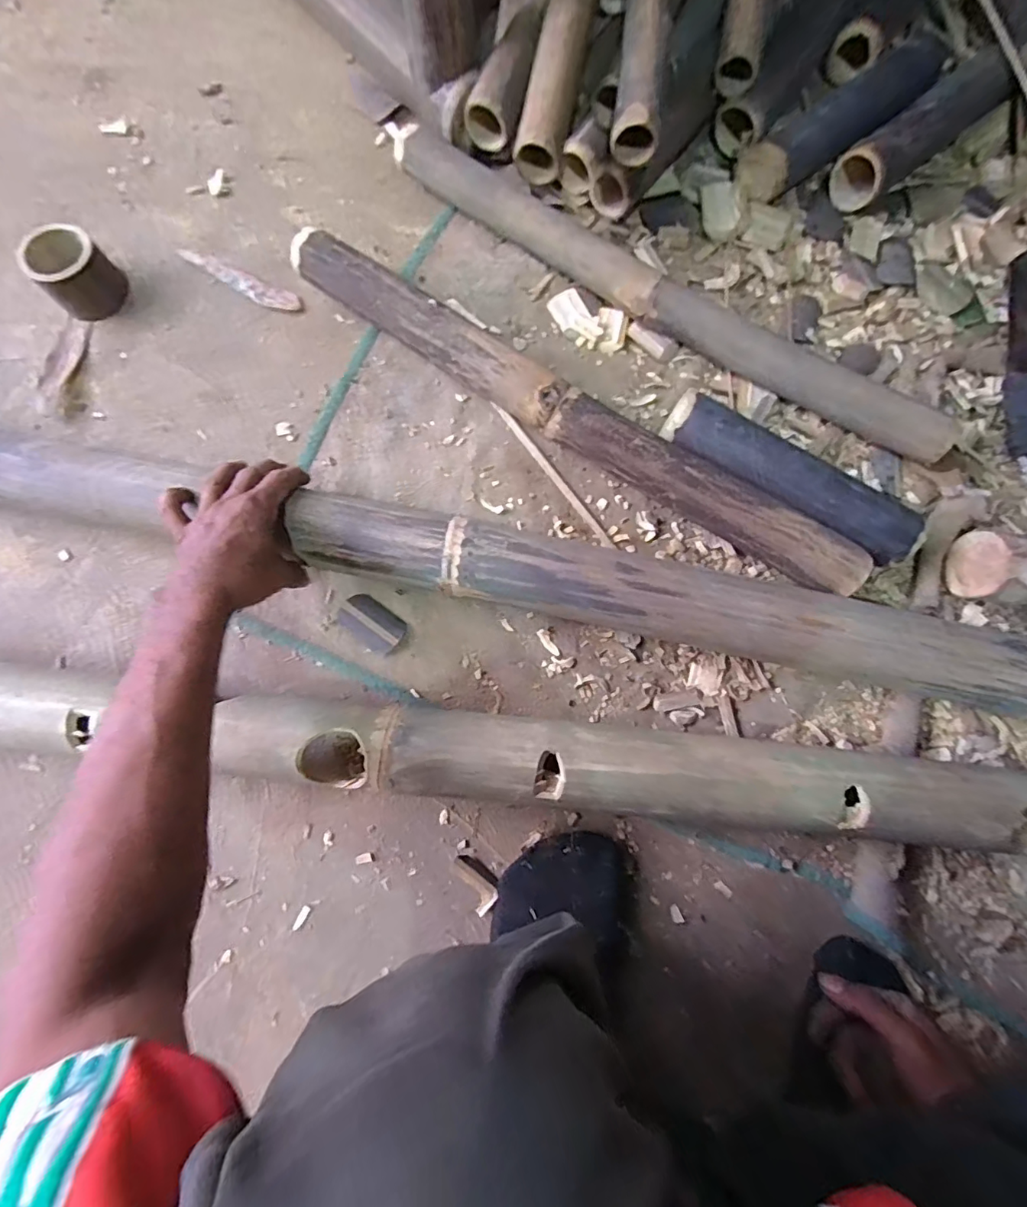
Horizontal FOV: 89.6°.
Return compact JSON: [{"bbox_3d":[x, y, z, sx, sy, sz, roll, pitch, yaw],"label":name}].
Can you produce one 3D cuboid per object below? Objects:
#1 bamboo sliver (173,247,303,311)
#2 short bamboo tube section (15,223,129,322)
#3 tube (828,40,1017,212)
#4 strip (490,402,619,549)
[{"bbox_3d":[-0.317,-0.372,0.594,0.156,0.004,0.027,26,81,3],"label":"bamboo sliver"},{"bbox_3d":[-0.478,-0.361,0.565,0.075,0.053,0.085,-43,84,-7],"label":"short bamboo tube section"},{"bbox_3d":[0.464,-0.539,0.583,0.238,0.060,0.063,-38,83,-7],"label":"tube"},{"bbox_3d":[0.043,-0.139,0.555,0.012,0.005,0.204,-35,83,-6],"label":"strip"}]

